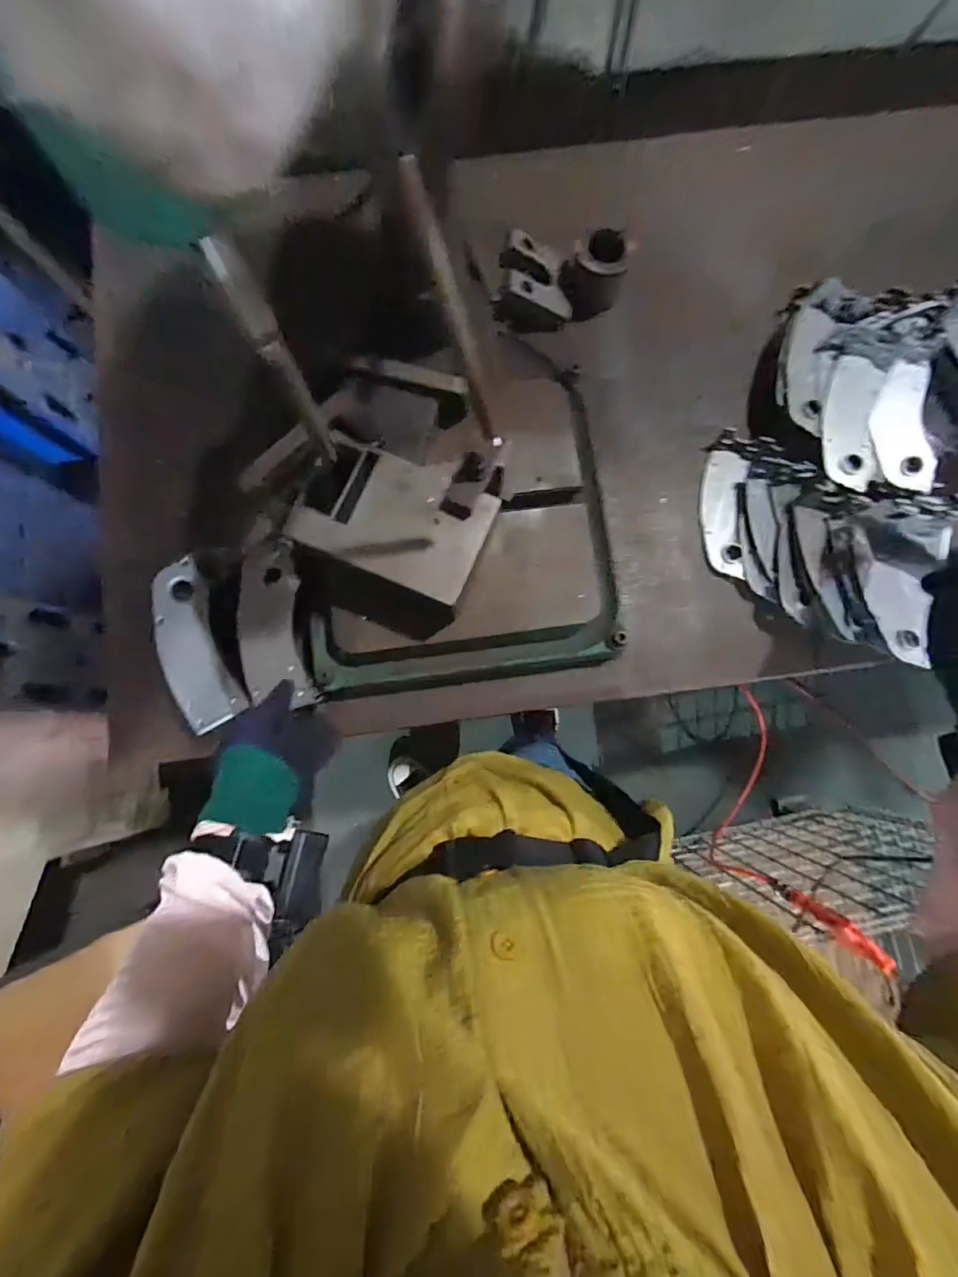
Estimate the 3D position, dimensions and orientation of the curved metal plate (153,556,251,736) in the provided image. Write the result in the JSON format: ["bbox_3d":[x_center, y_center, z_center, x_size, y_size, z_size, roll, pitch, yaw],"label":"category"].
[{"bbox_3d":[-0.300,0.009,0.523,0.070,0.018,0.175,-11,97,-1],"label":"curved metal plate"}]

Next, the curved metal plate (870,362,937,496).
[{"bbox_3d":[0.508,-0.255,0.589,0.060,0.014,0.152,-1,83,0],"label":"curved metal plate"}]

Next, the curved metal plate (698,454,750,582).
[{"bbox_3d":[0.314,-0.161,0.635,0.054,0.004,0.164,4,83,22],"label":"curved metal plate"}]

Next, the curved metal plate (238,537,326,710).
[{"bbox_3d":[-0.223,-0.013,0.530,0.071,0.010,0.178,-10,96,-12],"label":"curved metal plate"}]

